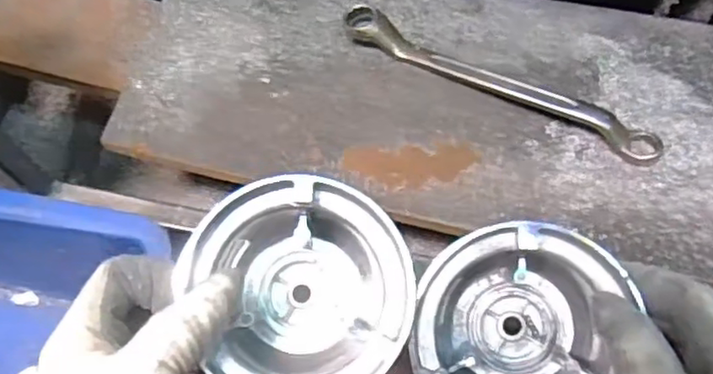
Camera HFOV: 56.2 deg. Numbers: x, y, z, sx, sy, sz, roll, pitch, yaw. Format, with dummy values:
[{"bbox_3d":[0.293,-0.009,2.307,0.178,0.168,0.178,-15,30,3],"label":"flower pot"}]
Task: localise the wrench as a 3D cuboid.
[{"bbox_3d":[0.091,-0.067,0.431,0.214,0.021,0.019,26,69,11],"label":"wrench"}]

